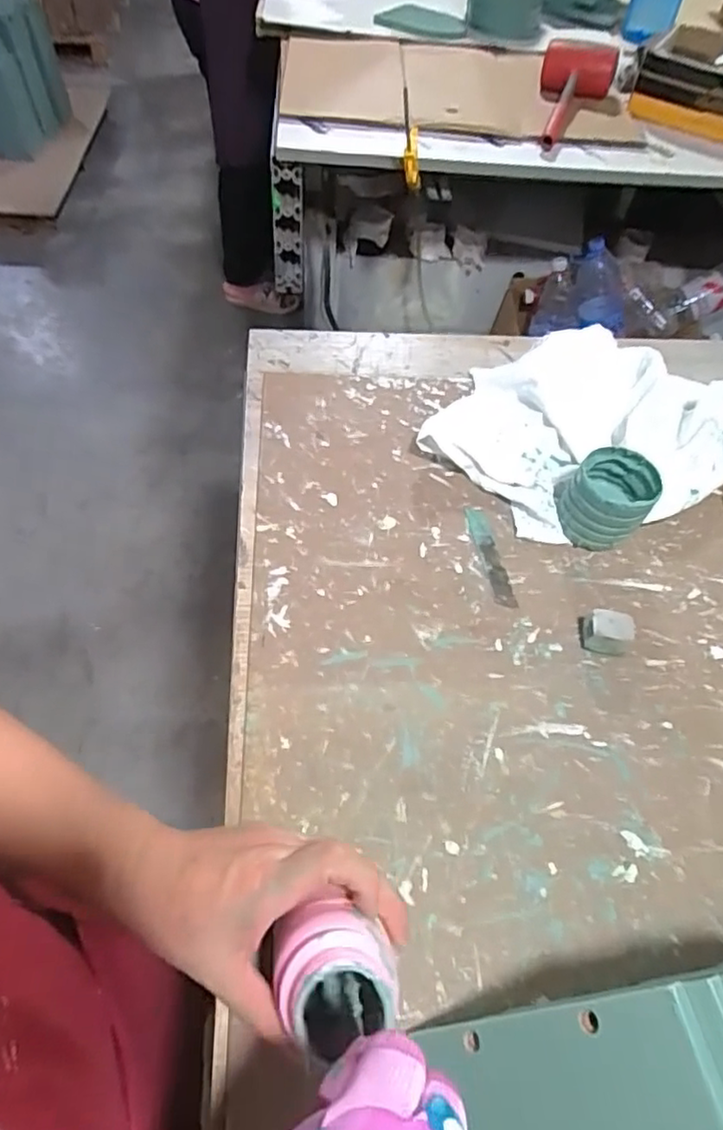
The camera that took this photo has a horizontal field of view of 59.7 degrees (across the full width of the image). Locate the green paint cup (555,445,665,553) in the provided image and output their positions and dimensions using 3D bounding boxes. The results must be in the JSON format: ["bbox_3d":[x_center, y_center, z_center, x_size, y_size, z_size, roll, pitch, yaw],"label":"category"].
[{"bbox_3d":[0.200,-0.053,0.524,0.076,0.066,0.065,25,57,13],"label":"green paint cup"}]

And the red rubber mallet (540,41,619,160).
[{"bbox_3d":[0.350,-0.804,1.060,0.131,0.084,0.279,18,55,8],"label":"red rubber mallet"}]

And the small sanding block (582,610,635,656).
[{"bbox_3d":[0.184,0.050,0.467,0.035,0.027,0.025,8,55,1],"label":"small sanding block"}]

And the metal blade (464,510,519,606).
[{"bbox_3d":[0.106,-0.009,0.518,0.017,0.004,0.101,-7,56,-9],"label":"metal blade"}]

